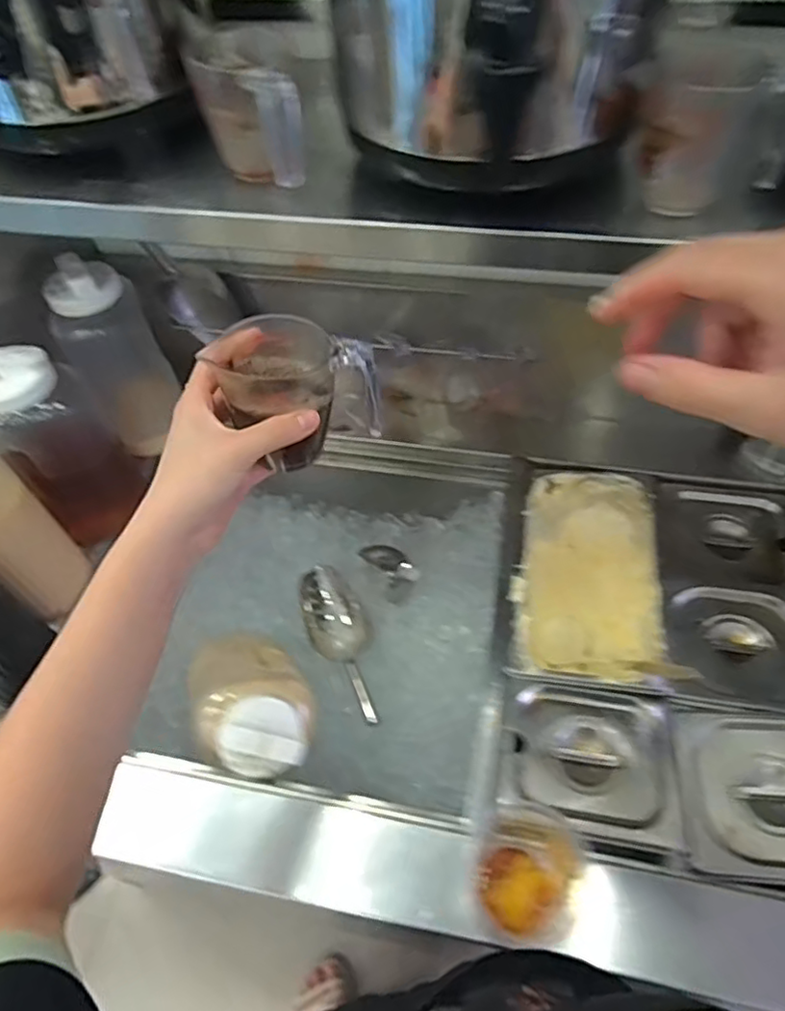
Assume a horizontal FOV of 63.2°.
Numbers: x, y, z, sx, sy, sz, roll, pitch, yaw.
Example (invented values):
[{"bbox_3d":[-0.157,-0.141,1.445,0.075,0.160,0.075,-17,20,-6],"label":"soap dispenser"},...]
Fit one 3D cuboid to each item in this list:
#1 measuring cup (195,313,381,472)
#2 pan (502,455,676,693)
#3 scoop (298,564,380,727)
[{"bbox_3d":[-0.060,-0.080,0.441,0.096,0.077,0.080,-6,53,0],"label":"measuring cup"},{"bbox_3d":[0.245,0.116,0.857,0.189,0.162,0.319,6,54,9],"label":"pan"},{"bbox_3d":[-0.070,0.202,0.944,0.088,0.040,0.255,-20,54,-10],"label":"scoop"}]

